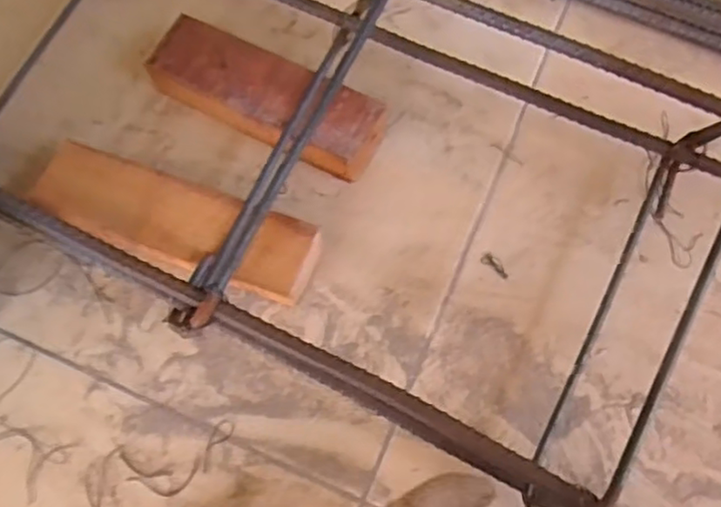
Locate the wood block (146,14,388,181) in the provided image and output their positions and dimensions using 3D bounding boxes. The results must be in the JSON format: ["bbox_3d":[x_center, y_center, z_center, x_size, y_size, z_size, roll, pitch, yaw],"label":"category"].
[{"bbox_3d":[-0.077,-0.129,0.551,0.200,0.049,0.070,24,73,9],"label":"wood block"}]

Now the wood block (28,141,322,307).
[{"bbox_3d":[-0.144,-0.023,0.515,0.228,0.046,0.065,19,72,8],"label":"wood block"}]

